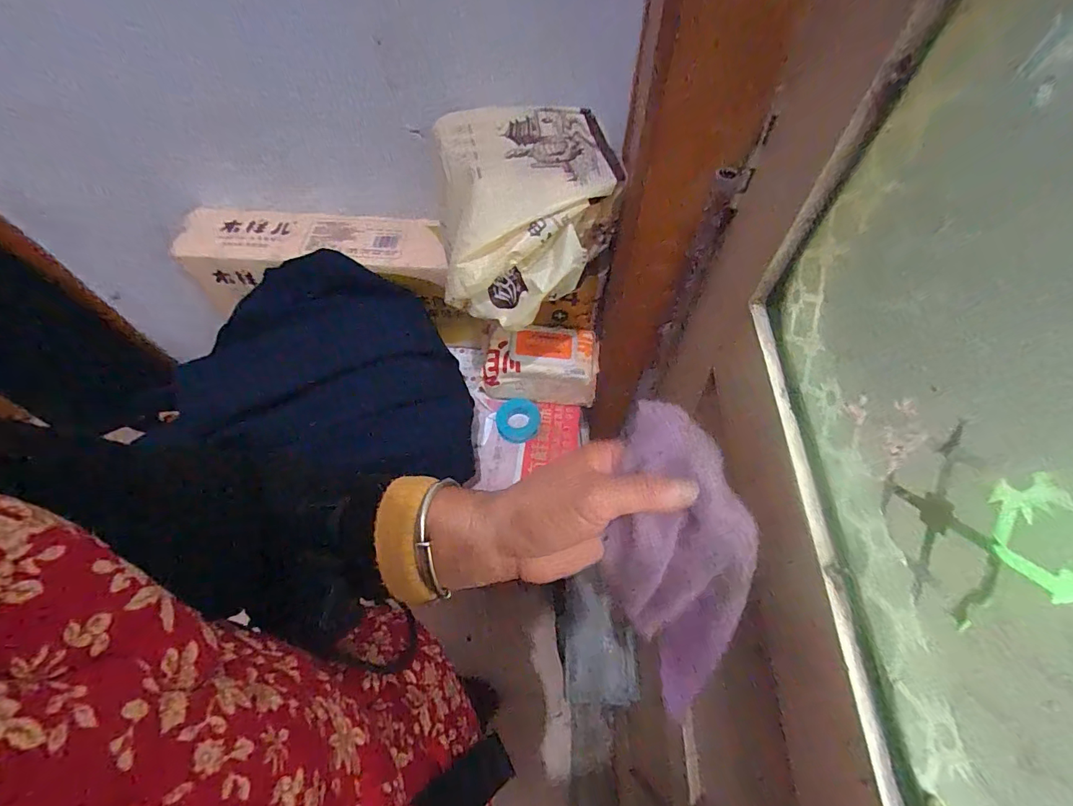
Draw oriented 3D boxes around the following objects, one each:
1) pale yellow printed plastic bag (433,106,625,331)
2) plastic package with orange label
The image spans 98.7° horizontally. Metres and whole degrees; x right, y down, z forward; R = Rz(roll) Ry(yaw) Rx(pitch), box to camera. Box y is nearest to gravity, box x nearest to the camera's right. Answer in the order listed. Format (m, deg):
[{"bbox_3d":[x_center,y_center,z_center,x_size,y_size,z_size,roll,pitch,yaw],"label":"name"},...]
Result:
[{"bbox_3d":[-0.011,-0.211,0.513,0.185,0.119,0.210,-5,60,-1],"label":"pale yellow printed plastic bag"},{"bbox_3d":[0.009,-0.060,0.683,0.163,0.076,0.097,6,61,5],"label":"plastic package with orange label"}]

